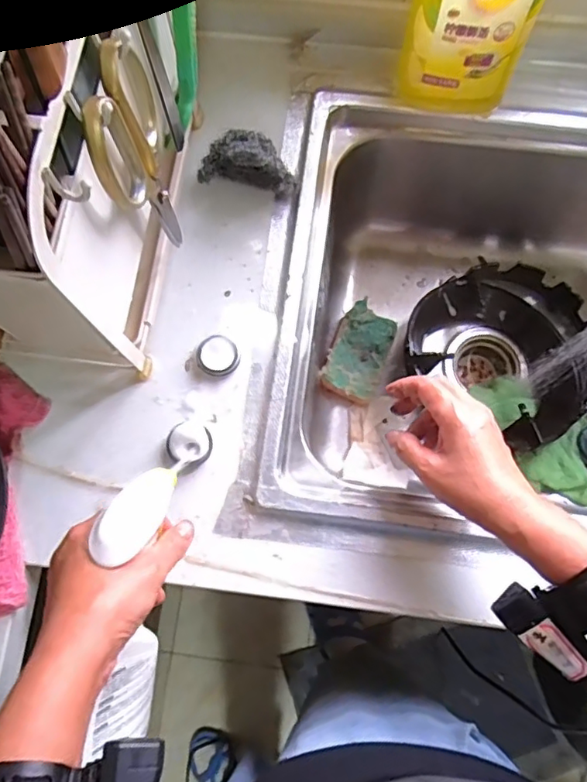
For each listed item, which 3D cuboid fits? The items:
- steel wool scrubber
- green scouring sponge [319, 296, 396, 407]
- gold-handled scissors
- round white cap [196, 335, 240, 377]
[{"bbox_3d":[-0.044,-0.230,0.559,0.097,0.054,0.047,13,76,4],"label":"steel wool scrubber"},{"bbox_3d":[0.084,-0.050,0.714,0.073,0.032,0.124,20,78,5],"label":"green scouring sponge"},{"bbox_3d":[-0.113,-0.167,0.423,0.022,0.188,0.094,-1,77,1],"label":"gold-handled scissors"},{"bbox_3d":[-0.072,-0.033,0.536,0.038,0.014,0.038,0,75,0],"label":"round white cap"}]

